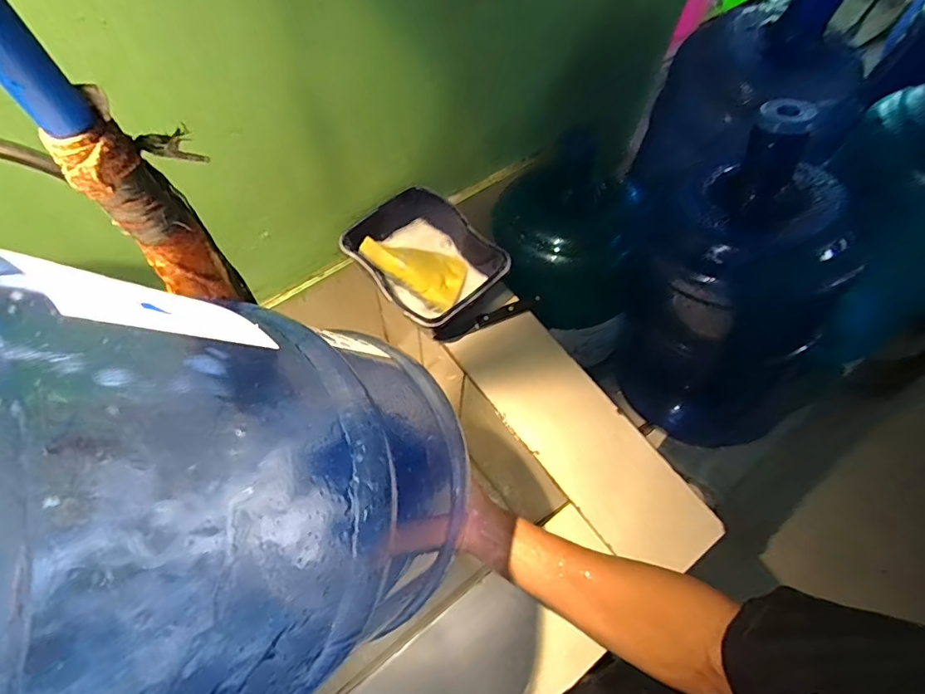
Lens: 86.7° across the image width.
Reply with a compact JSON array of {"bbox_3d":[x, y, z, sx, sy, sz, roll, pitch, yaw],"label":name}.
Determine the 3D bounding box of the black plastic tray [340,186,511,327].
[{"bbox_3d":[-0.055,-0.120,0.695,0.162,0.083,0.212,-39,71,-19],"label":"black plastic tray"}]

